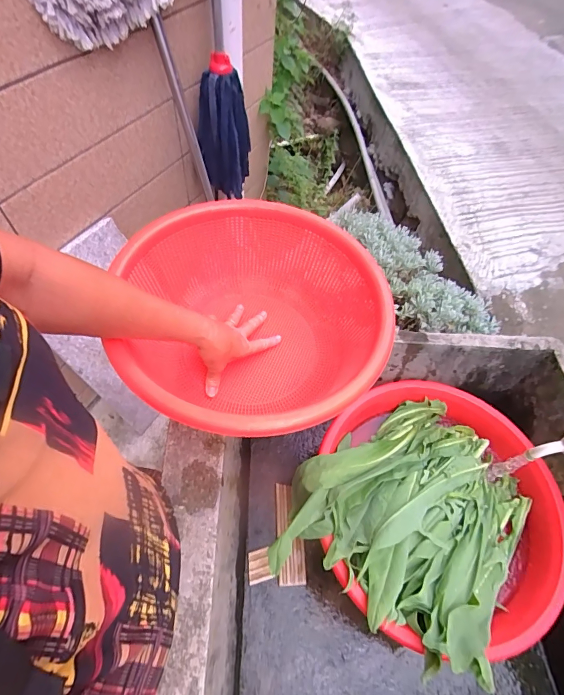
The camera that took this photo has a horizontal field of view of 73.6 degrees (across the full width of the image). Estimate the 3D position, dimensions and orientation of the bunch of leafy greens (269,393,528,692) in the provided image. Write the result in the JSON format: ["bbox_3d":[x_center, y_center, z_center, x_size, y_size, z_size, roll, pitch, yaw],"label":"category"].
[{"bbox_3d":[0.217,0.247,0.600,0.350,0.099,0.387,32,63,15],"label":"bunch of leafy greens"}]

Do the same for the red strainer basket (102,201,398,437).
[{"bbox_3d":[-0.042,-0.037,0.560,0.373,0.162,0.374,1,60,-2],"label":"red strainer basket"}]

